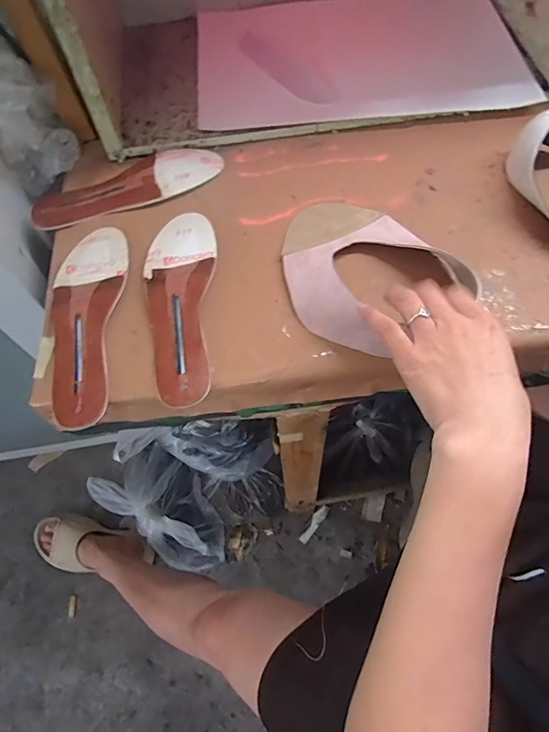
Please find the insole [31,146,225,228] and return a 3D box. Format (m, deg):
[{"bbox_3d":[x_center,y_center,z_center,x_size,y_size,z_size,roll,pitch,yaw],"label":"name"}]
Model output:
[{"bbox_3d":[-0.176,-0.217,0.521,0.232,0.011,0.083,-24,65,-10],"label":"insole"}]

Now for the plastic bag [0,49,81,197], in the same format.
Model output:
[{"bbox_3d":[-0.280,-0.277,0.494,0.084,0.123,0.067,-31,66,-13],"label":"plastic bag"}]

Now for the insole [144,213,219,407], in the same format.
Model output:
[{"bbox_3d":[-0.099,-0.068,0.446,0.072,0.009,0.226,0,66,0],"label":"insole"}]

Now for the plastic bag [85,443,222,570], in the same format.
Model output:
[{"bbox_3d":[-0.238,0.305,0.956,0.314,0.204,0.171,34,69,18],"label":"plastic bag"}]

